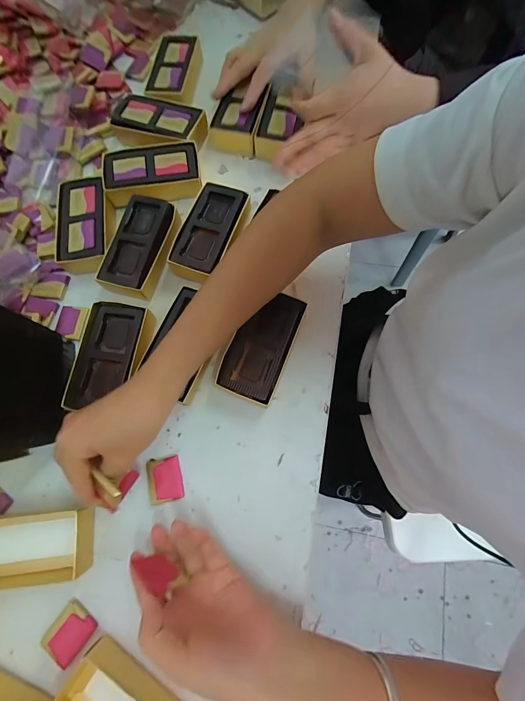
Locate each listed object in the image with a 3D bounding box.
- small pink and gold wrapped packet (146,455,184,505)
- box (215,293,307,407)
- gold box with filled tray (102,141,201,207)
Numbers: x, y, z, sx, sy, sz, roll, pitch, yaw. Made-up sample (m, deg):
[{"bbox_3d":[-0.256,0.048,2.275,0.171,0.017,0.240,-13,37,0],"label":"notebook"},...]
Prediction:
[{"bbox_3d":[-0.096,0.126,0.306,0.031,0.006,0.041,-14,73,-1],"label":"small pink and gold wrapped packet"},{"bbox_3d":[-0.001,-0.004,0.325,0.059,0.034,0.113,20,75,8],"label":"box"},{"bbox_3d":[-0.137,-0.223,0.393,0.114,0.032,0.065,-15,74,-4],"label":"gold box with filled tray"}]

